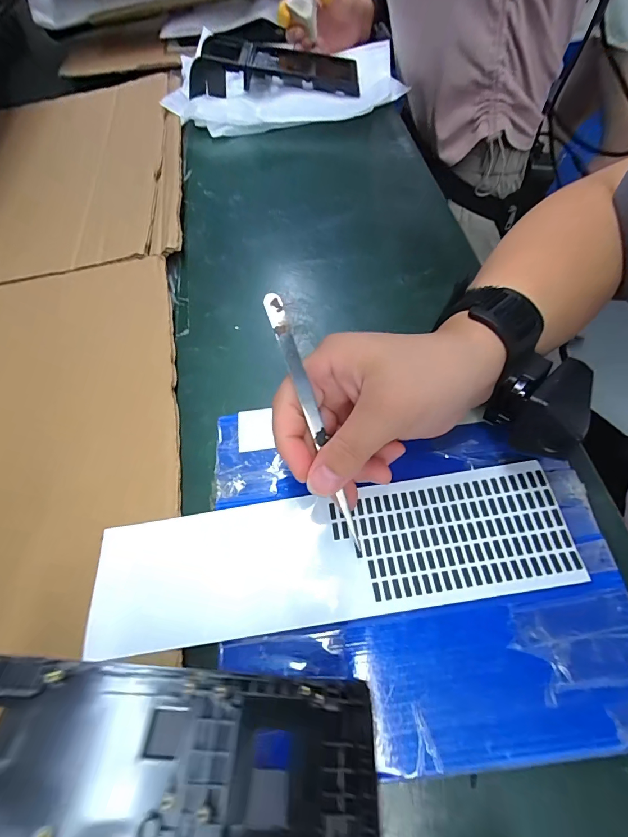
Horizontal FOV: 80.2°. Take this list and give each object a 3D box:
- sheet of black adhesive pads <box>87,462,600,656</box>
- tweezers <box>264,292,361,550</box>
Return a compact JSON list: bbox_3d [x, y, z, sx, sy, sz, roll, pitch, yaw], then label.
[{"bbox_3d":[0.010,0.069,0.201,0.247,0.007,0.064,-8,60,0],"label":"sheet of black adhesive pads"},{"bbox_3d":[0.002,0.004,0.191,0.008,0.010,0.136,-21,103,-10],"label":"tweezers"}]

